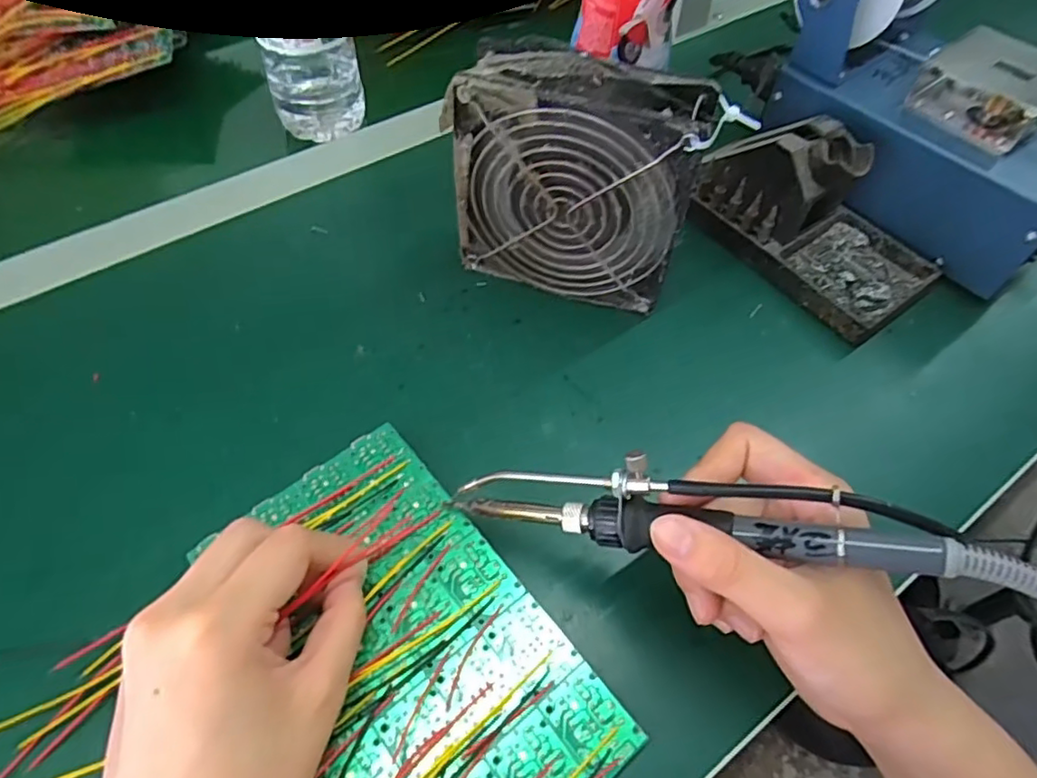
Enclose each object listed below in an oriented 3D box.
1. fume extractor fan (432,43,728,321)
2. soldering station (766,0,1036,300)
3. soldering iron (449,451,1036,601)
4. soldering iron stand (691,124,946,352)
[{"bbox_3d":[0.027,-0.105,0.327,0.119,0.125,0.041,14,58,6],"label":"fume extractor fan"},{"bbox_3d":[0.247,-0.168,0.367,0.111,0.125,0.203,-31,64,-20],"label":"soldering station"},{"bbox_3d":[0.067,0.046,0.224,0.203,0.026,0.025,3,56,22],"label":"soldering iron"},{"bbox_3d":[0.179,-0.106,0.366,0.078,0.068,0.141,-33,65,-21],"label":"soldering iron stand"}]

